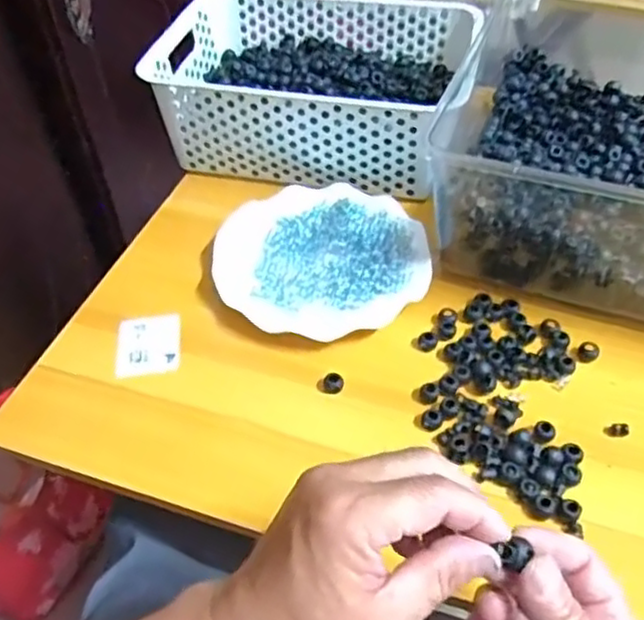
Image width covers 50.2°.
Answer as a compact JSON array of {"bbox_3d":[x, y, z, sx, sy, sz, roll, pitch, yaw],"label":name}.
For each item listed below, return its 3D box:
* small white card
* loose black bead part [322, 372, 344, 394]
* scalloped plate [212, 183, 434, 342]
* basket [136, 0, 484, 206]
[{"bbox_3d":[-0.143,0.028,0.573,0.051,0.004,0.061,-5,48,-7],"label":"small white card"},{"bbox_3d":[0.009,0.056,0.530,0.016,0.012,0.012,0,48,2],"label":"loose black bead part"},{"bbox_3d":[-0.003,-0.049,0.608,0.178,0.016,0.175,-1,48,1],"label":"scalloped plate"},{"bbox_3d":[-0.006,-0.234,0.714,0.307,0.093,0.217,14,50,14],"label":"basket"}]

